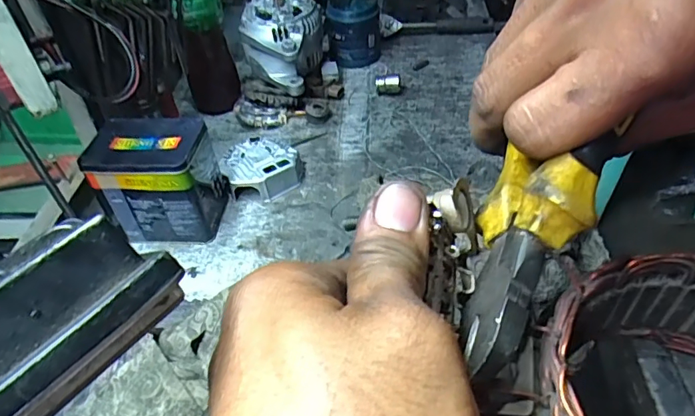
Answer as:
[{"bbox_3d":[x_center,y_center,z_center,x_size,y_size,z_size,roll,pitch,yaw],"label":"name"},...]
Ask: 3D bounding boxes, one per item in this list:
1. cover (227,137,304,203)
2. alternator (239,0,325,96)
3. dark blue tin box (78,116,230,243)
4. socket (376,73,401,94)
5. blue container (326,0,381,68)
[{"bbox_3d":[-0.114,-0.056,0.697,0.106,0.039,0.101,-11,44,-6],"label":"cover"},{"bbox_3d":[-0.111,-0.274,0.821,0.112,0.104,0.148,6,45,13],"label":"alternator"},{"bbox_3d":[-0.226,-0.032,0.621,0.123,0.128,0.098,0,44,6],"label":"dark blue tin box"},{"bbox_3d":[0.068,-0.206,0.843,0.041,0.029,0.039,-3,43,3],"label":"socket"},{"bbox_3d":[0.013,-0.314,0.899,0.091,0.101,0.085,-5,43,2],"label":"blue container"}]

